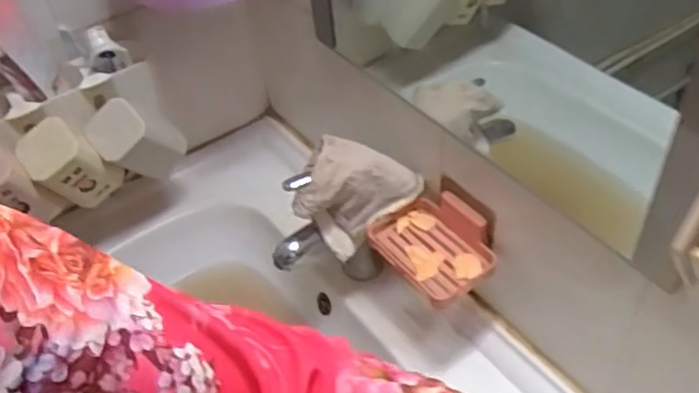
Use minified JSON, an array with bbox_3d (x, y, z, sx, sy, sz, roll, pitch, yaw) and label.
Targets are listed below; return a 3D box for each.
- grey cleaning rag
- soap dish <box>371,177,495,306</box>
[{"bbox_3d":[0.009,0.002,0.754,0.129,0.109,0.091,6,45,11],"label":"grey cleaning rag"},{"bbox_3d":[0.093,0.043,0.725,0.098,0.058,0.128,-30,49,-23],"label":"soap dish"}]

